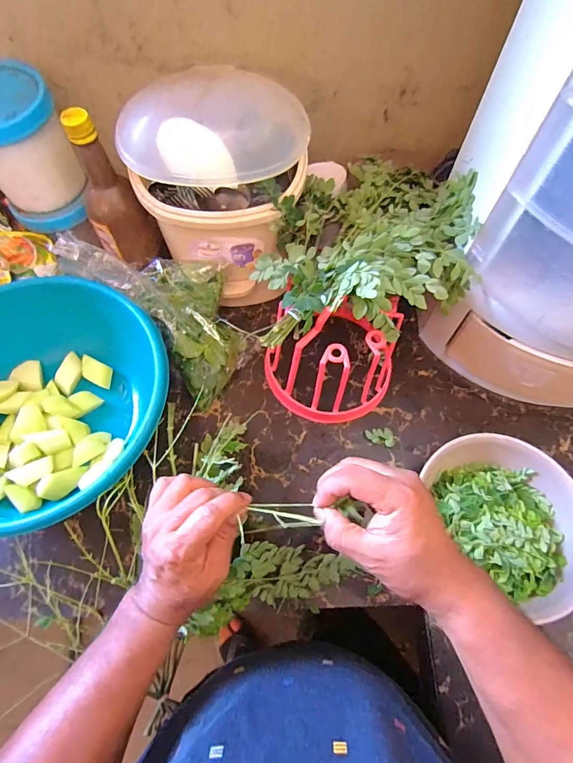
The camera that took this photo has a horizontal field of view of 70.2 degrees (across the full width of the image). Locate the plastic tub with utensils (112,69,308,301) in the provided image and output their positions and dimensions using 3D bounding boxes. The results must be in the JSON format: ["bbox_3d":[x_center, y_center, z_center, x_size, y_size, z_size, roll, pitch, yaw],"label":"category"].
[{"bbox_3d":[-0.077,-0.231,0.523,0.172,0.244,0.147,25,67,11],"label":"plastic tub with utensils"}]

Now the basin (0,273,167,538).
[{"bbox_3d":[-0.298,0.029,0.505,0.298,0.113,0.300,0,64,0],"label":"basin"}]

